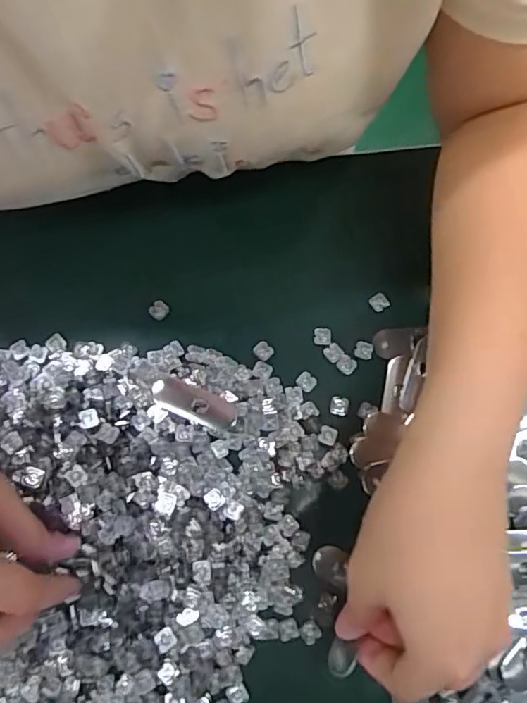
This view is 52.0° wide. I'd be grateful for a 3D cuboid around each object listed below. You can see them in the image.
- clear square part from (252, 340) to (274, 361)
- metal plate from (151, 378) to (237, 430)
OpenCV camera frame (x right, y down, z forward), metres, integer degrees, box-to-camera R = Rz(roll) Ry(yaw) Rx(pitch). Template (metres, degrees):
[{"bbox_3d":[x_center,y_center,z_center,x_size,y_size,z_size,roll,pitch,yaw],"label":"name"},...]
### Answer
[{"bbox_3d":[0.000,0.000,0.327,0.011,0.005,0.010,39,80,6],"label":"clear square part"},{"bbox_3d":[-0.040,0.030,0.317,0.051,0.004,0.019,22,78,3],"label":"metal plate"}]

